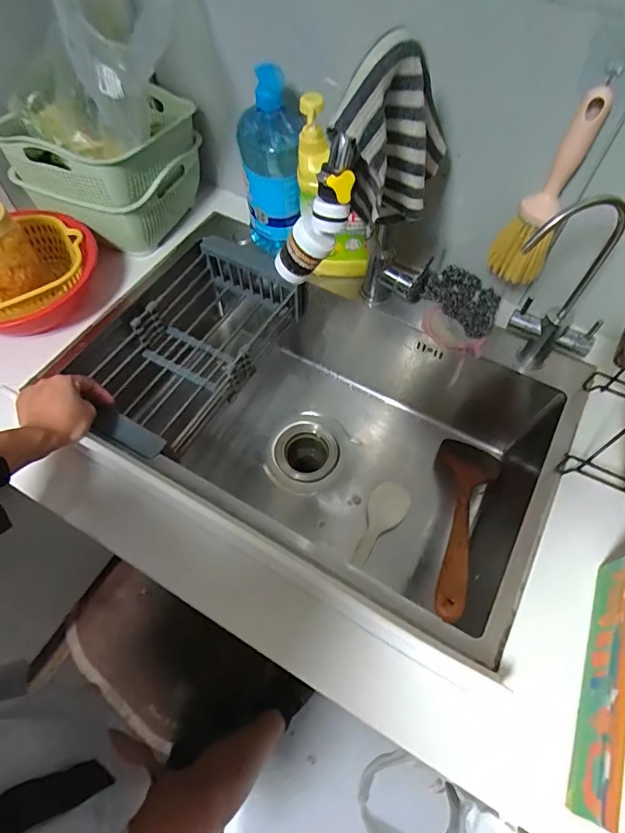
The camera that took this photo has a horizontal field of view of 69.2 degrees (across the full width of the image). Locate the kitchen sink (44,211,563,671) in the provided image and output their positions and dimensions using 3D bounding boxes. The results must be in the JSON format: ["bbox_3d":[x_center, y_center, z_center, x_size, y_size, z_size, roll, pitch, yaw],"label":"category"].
[{"bbox_3d":[-0.005,0.025,0.756,0.668,0.306,0.406,29,64,14],"label":"kitchen sink"}]

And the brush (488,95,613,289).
[{"bbox_3d":[0.269,-0.249,0.522,0.063,0.198,0.049,29,64,15],"label":"brush"}]

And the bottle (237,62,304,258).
[{"bbox_3d":[-0.059,-0.354,0.642,0.077,0.255,0.086,-6,61,-5],"label":"bottle"}]

